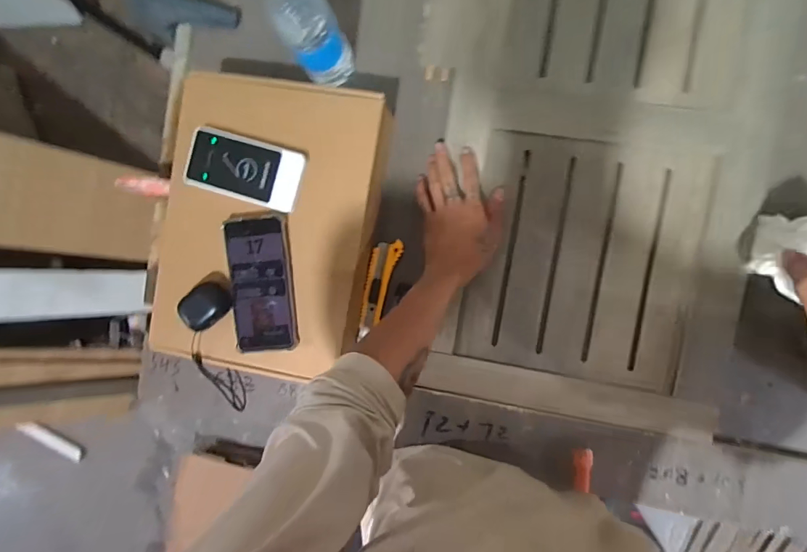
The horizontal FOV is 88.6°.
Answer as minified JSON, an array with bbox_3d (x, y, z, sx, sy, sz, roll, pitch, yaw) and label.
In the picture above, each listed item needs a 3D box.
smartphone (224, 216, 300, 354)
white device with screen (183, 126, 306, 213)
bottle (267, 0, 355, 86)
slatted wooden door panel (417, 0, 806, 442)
[{"bbox_3d":[-0.173,0.011,0.502,0.075,0.008,0.161,-3,95,-1],"label":"smartphone"},{"bbox_3d":[-0.193,-0.130,0.503,0.140,0.020,0.072,17,95,7],"label":"white device with screen"},{"bbox_3d":[-0.109,-0.287,0.483,0.061,0.194,0.056,-30,88,7],"label":"bottle"},{"bbox_3d":[0.255,-0.190,0.521,0.382,0.016,0.730,9,93,7],"label":"slatted wooden door panel"}]

